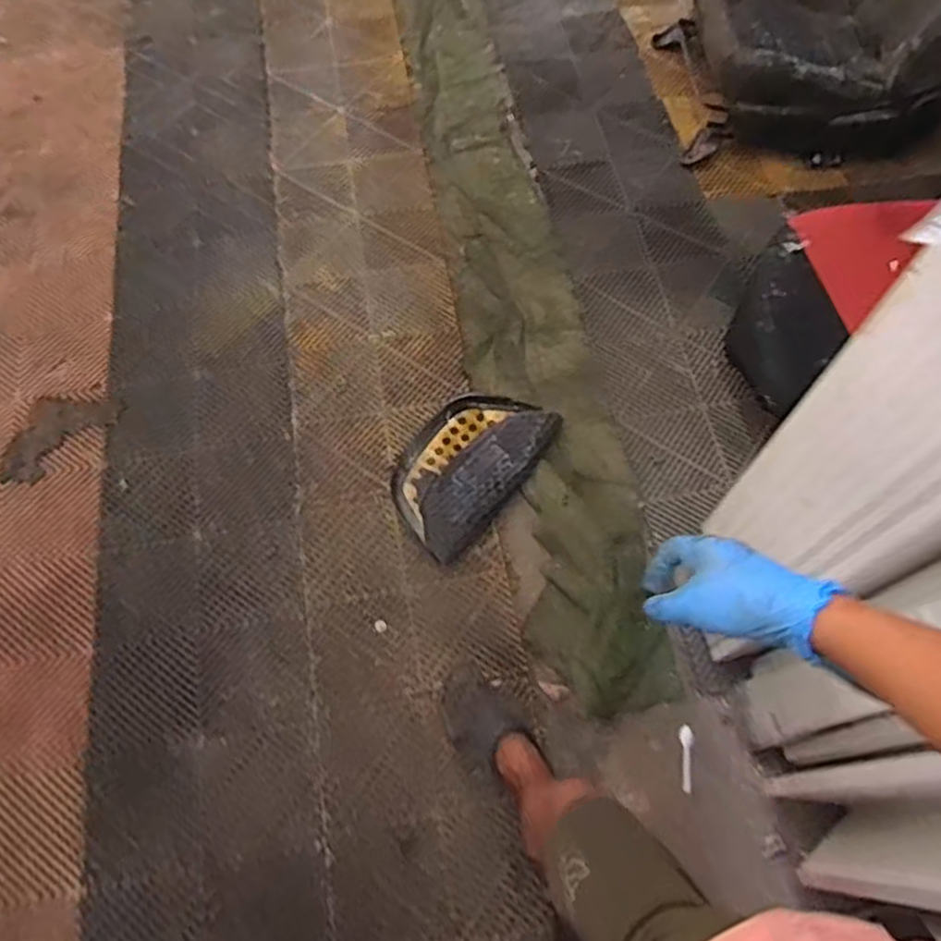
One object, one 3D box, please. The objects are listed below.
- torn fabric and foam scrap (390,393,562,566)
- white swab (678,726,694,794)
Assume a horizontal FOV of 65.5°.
[{"bbox_3d":[-0.010,-0.020,1.562,0.253,0.039,0.394,36,71,17],"label":"torn fabric and foam scrap"},{"bbox_3d":[0.389,0.518,1.316,0.023,0.007,0.111,5,65,4],"label":"white swab"}]

